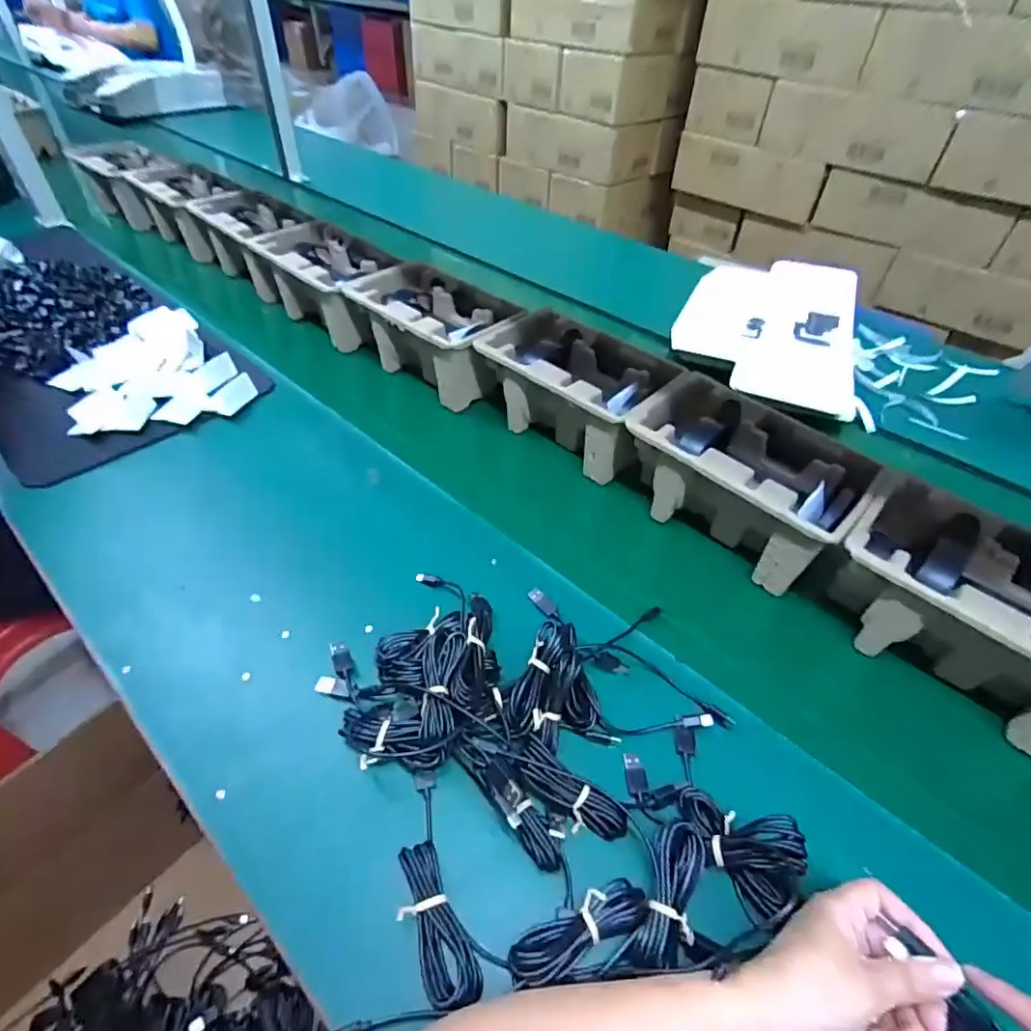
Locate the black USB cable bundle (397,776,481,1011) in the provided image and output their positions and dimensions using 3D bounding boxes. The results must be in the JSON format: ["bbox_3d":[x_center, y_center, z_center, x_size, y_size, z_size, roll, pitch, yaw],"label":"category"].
[{"bbox_3d":[-0.057,0.239,0.357,0.037,0.017,0.133,-11,43,-16],"label":"black USB cable bundle"}]

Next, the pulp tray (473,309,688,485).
[{"bbox_3d":[0.066,-0.149,0.679,0.241,0.112,0.139,33,49,29],"label":"pulp tray"}]

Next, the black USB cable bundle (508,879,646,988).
[{"bbox_3d":[0.039,0.252,0.330,0.090,0.020,0.024,-16,45,-21],"label":"black USB cable bundle"}]

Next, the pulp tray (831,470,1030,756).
[{"bbox_3d":[0.393,0.089,0.463,0.221,0.118,0.135,35,50,31],"label":"pulp tray"}]

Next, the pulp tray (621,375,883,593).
[{"bbox_3d":[0.232,-0.033,0.572,0.226,0.113,0.141,31,48,28],"label":"pulp tray"}]

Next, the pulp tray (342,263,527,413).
[{"bbox_3d":[-0.110,-0.250,0.763,0.238,0.115,0.141,27,46,25],"label":"pulp tray"}]

